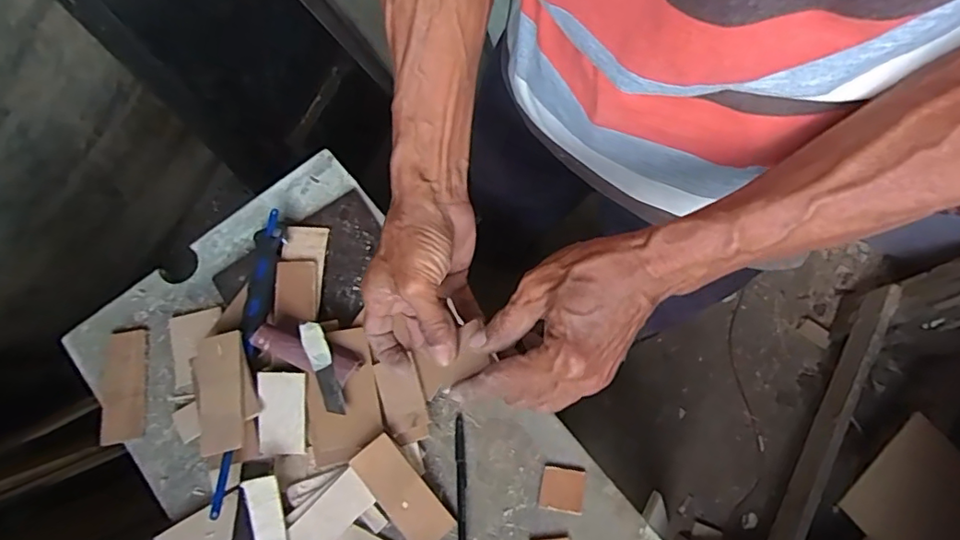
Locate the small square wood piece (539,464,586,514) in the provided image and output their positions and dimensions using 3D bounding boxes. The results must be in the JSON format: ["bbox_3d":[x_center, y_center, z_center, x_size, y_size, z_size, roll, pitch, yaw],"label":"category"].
[{"bbox_3d":[0.077,0.207,0.527,0.039,0.004,0.039,10,72,5],"label":"small square wood piece"}]

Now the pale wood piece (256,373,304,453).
[{"bbox_3d":[-0.190,0.138,0.535,0.043,0.004,0.078,0,90,-6],"label":"pale wood piece"}]

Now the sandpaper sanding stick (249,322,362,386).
[{"bbox_3d":[-0.166,0.079,0.538,0.103,0.017,0.033,23,72,-1],"label":"sandpaper sanding stick"}]

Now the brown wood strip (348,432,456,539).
[{"bbox_3d":[-0.072,0.205,0.512,0.043,0.005,0.107,-39,92,-12],"label":"brown wood strip"}]

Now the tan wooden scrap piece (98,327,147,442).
[{"bbox_3d":[-0.360,0.117,0.563,0.040,0.009,0.111,-7,68,-10],"label":"tan wooden scrap piece"}]

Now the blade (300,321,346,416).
[{"bbox_3d":[-0.148,0.093,0.528,0.021,0.006,0.090,-20,85,-4],"label":"blade"}]

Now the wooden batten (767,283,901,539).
[{"bbox_3d":[0.603,0.275,0.967,0.027,0.083,0.559,28,75,11],"label":"wooden batten"}]

